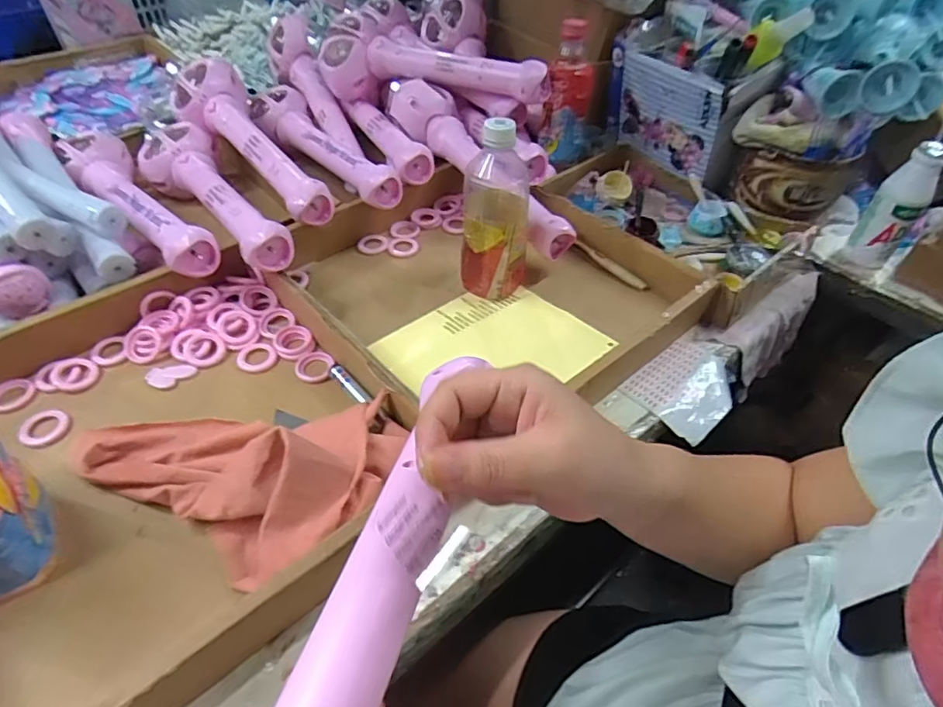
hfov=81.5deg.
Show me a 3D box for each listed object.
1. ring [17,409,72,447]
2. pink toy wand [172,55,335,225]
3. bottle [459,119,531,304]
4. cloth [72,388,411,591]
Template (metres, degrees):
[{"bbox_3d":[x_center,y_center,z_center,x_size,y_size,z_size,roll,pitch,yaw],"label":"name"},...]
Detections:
[{"bbox_3d":[-0.372,0.065,0.476,0.038,0.004,0.039,1,48,-1],"label":"ring"},{"bbox_3d":[-0.277,-0.261,0.678,0.087,0.088,0.326,-28,55,-25],"label":"pink toy wand"},{"bbox_3d":[0.026,-0.145,0.571,0.070,0.180,0.067,3,48,1],"label":"bottle"},{"bbox_3d":[-0.189,0.072,0.439,0.263,0.064,0.166,18,49,14],"label":"cloth"}]

